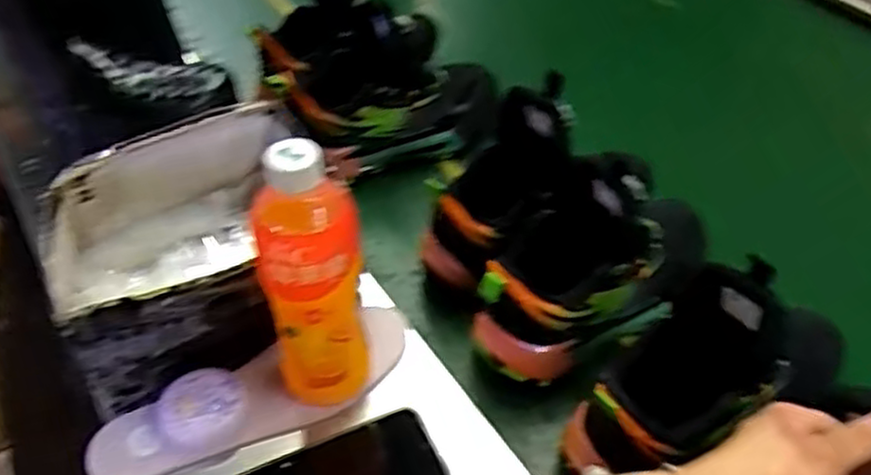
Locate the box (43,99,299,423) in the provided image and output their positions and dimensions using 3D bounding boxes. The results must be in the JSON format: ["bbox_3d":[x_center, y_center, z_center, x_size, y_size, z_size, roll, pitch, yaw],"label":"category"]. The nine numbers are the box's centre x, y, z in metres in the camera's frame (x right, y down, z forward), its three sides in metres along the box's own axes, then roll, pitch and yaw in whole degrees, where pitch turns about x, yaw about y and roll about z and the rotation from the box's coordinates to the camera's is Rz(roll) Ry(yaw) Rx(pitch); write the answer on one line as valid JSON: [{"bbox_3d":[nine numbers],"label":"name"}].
[{"bbox_3d":[-0.201,0.006,0.607,0.183,0.111,0.184,-18,48,-16],"label":"box"}]

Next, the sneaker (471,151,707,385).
[{"bbox_3d":[0.143,0.004,0.618,0.108,0.141,0.251,33,55,29],"label":"sneaker"}]

